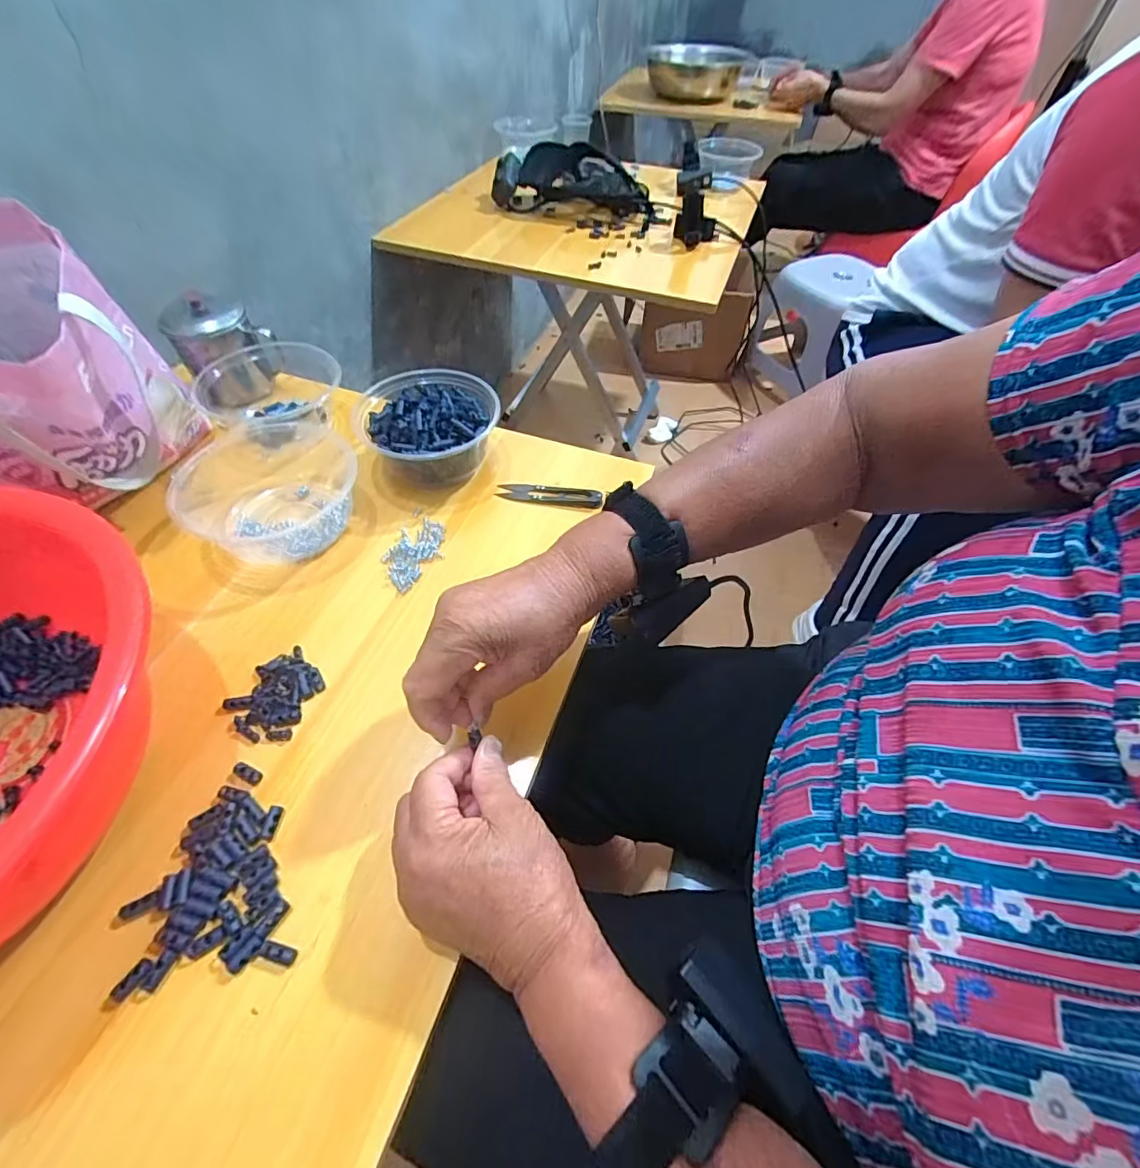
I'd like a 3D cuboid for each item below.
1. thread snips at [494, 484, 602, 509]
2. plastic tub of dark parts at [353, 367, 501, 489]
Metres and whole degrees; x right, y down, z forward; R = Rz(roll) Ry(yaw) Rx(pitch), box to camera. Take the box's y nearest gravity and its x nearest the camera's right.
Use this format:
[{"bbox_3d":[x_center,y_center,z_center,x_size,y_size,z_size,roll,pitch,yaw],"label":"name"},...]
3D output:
[{"bbox_3d":[-0.020,-0.087,0.493,0.101,0.012,0.020,10,53,6],"label":"thread snips"},{"bbox_3d":[-0.132,-0.145,0.496,0.116,0.072,0.127,1,52,-1],"label":"plastic tub of dark parts"}]

